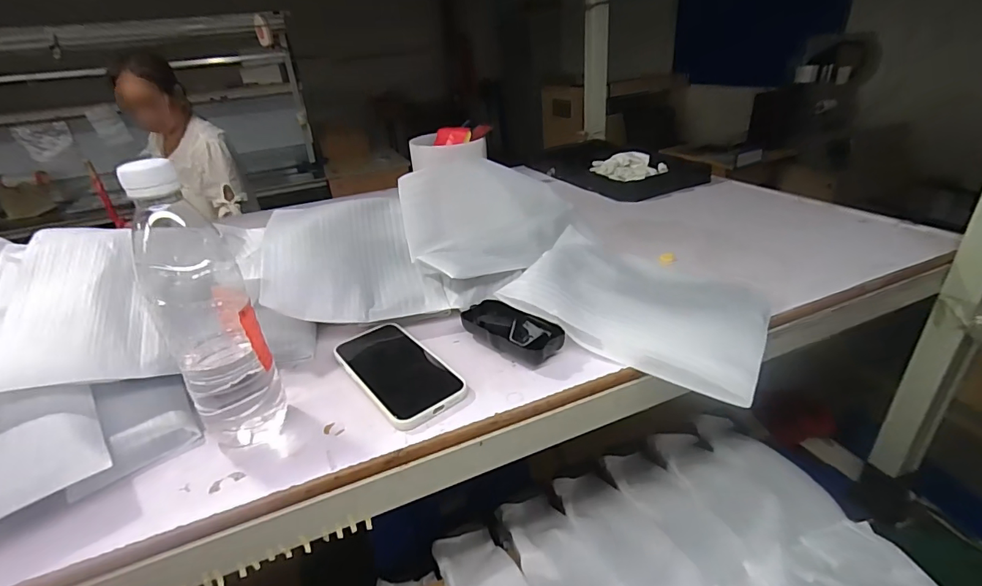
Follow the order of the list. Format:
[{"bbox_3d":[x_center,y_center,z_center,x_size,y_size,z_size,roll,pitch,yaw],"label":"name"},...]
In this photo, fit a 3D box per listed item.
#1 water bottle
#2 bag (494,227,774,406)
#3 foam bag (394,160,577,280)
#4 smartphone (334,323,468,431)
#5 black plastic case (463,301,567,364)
[{"bbox_3d":[-0.216,0.018,0.360,0.065,0.219,0.064,-21,32,-30],"label":"water bottle"},{"bbox_3d":[0.158,0.004,0.494,0.246,0.057,0.183,16,33,32],"label":"bag"},{"bbox_3d":[0.004,-0.091,0.561,0.207,0.125,0.052,-11,29,-14],"label":"foam bag"},{"bbox_3d":[-0.092,0.076,0.453,0.074,0.018,0.152,-23,33,-33],"label":"smartphone"},{"bbox_3d":[0.016,0.039,0.471,0.109,0.029,0.052,21,36,38],"label":"black plastic case"}]

